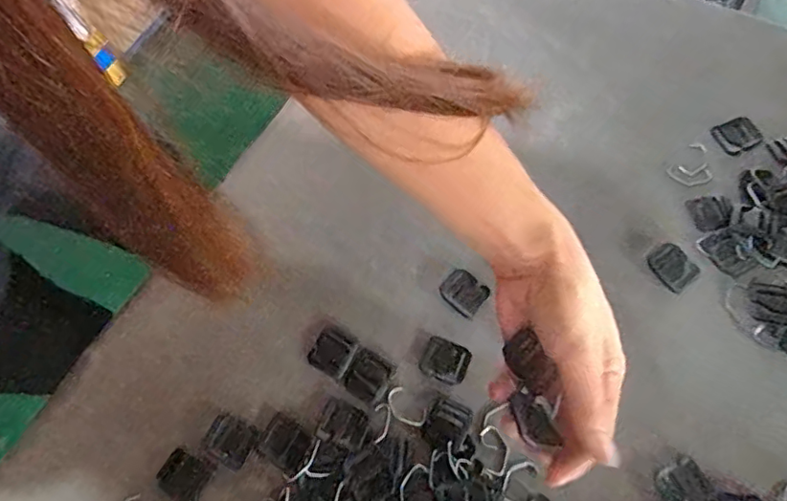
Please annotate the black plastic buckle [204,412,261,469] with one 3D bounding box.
[{"bbox_3d":[-0.118,0.137,0.398,0.036,0.004,0.030,24,69,13],"label":"black plastic buckle"}]

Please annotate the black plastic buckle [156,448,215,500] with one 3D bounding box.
[{"bbox_3d":[-0.148,0.160,0.391,0.037,0.004,0.028,27,69,14],"label":"black plastic buckle"}]

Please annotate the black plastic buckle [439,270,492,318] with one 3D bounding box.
[{"bbox_3d":[0.055,0.033,0.434,0.034,0.004,0.030,37,72,17],"label":"black plastic buckle"}]

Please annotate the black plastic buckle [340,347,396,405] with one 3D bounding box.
[{"bbox_3d":[-0.019,0.094,0.412,0.033,0.004,0.034,30,70,15],"label":"black plastic buckle"}]

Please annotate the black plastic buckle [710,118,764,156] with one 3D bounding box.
[{"bbox_3d":[0.301,-0.100,0.483,0.035,0.005,0.031,-19,66,-6],"label":"black plastic buckle"}]

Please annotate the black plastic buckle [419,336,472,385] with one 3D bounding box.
[{"bbox_3d":[0.039,0.082,0.412,0.034,0.004,0.029,22,68,12],"label":"black plastic buckle"}]

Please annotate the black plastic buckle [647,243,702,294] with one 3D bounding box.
[{"bbox_3d":[0.220,0.013,0.435,0.032,0.004,0.035,-35,69,-13],"label":"black plastic buckle"}]

